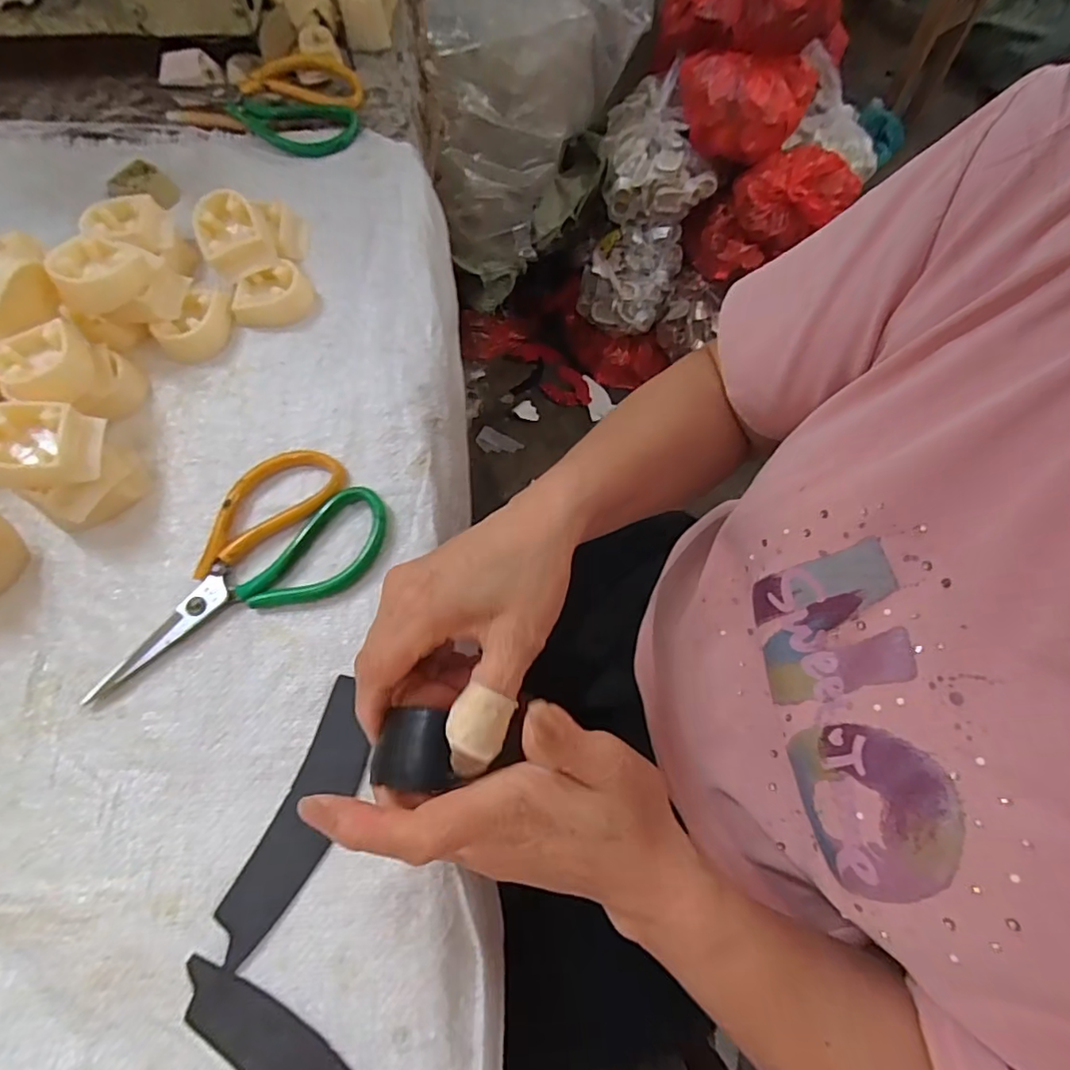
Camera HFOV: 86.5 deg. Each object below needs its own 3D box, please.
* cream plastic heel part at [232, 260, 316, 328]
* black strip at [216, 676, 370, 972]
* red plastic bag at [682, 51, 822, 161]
[{"bbox_3d":[-0.198,-0.178,0.426,0.057,0.019,0.043,-20,70,-9],"label":"cream plastic heel part"},{"bbox_3d":[-0.124,0.151,0.308,0.035,0.004,0.138,21,69,7],"label":"black strip"},{"bbox_3d":[0.354,-0.721,0.948,0.223,0.097,0.153,8,68,2],"label":"red plastic bag"}]

